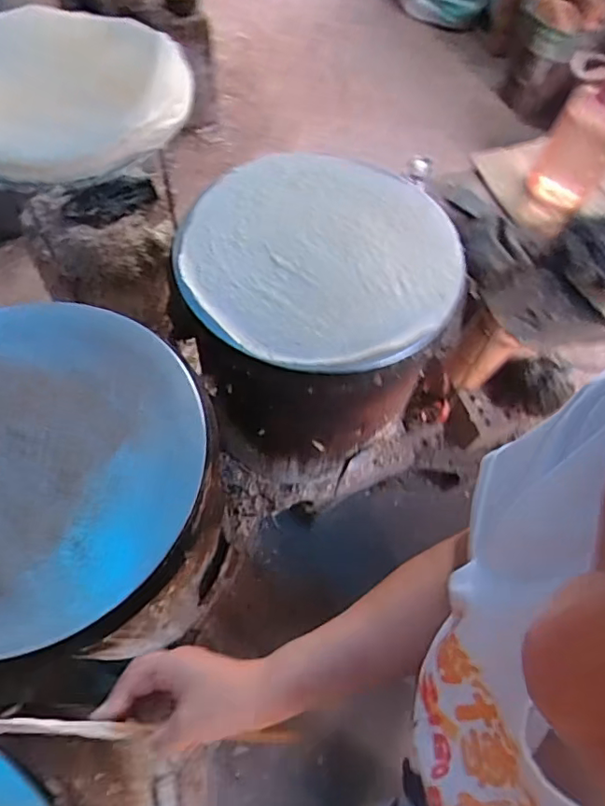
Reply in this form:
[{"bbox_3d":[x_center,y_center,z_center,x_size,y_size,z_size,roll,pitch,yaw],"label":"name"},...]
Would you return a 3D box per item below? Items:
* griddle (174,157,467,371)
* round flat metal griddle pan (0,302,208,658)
[{"bbox_3d":[0.024,-0.197,0.718,0.357,0.017,0.347,8,62,1],"label":"griddle"},{"bbox_3d":[-0.284,0.051,0.547,0.349,0.017,0.353,1,62,-3],"label":"round flat metal griddle pan"}]

